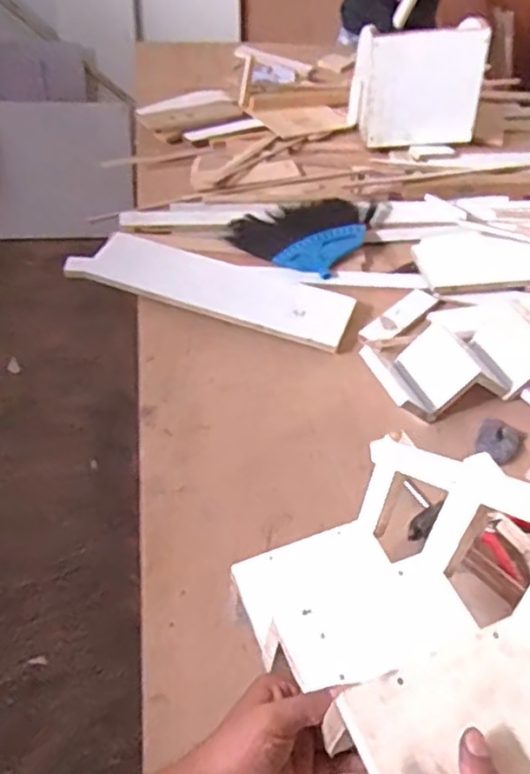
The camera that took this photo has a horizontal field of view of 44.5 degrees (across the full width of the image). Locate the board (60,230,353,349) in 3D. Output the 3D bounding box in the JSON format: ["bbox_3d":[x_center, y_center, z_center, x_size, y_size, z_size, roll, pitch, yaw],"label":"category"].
[{"bbox_3d":[-0.107,-0.201,1.296,0.558,0.025,0.150,16,58,2],"label":"board"}]

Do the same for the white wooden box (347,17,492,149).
[{"bbox_3d":[0.390,-0.775,1.673,0.310,0.290,0.137,3,45,-2],"label":"white wooden box"}]

